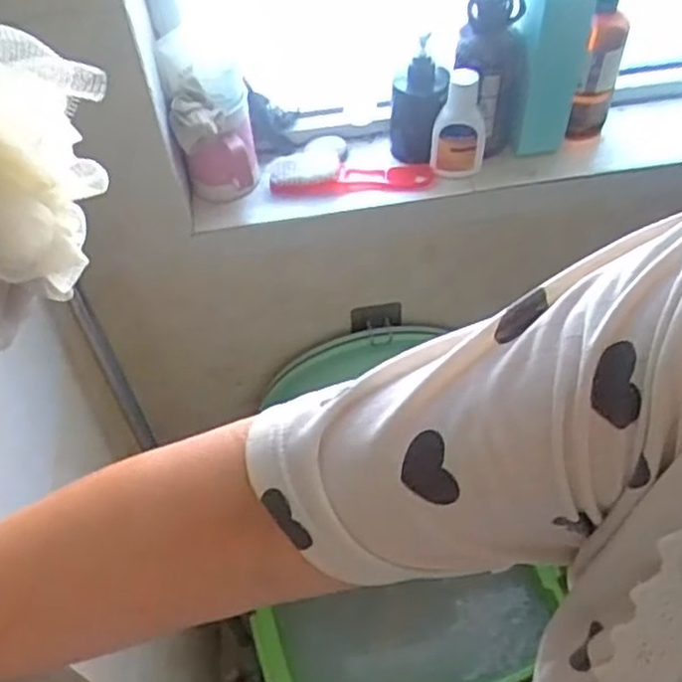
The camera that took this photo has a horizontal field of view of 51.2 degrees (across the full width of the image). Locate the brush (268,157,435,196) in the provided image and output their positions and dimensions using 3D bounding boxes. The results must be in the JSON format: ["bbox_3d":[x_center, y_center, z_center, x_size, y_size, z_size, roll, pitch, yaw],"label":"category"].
[{"bbox_3d":[0.011,-0.203,0.854,0.192,0.028,0.047,-2,53,2],"label":"brush"}]

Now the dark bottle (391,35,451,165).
[{"bbox_3d":[0.088,-0.270,0.829,0.063,0.117,0.071,-2,53,3],"label":"dark bottle"}]

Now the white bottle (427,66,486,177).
[{"bbox_3d":[0.133,-0.239,0.797,0.062,0.118,0.036,1,53,4],"label":"white bottle"}]

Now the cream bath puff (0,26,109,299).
[{"bbox_3d":[-0.194,-0.110,0.426,0.095,0.125,0.107,-40,60,-23],"label":"cream bath puff"}]

